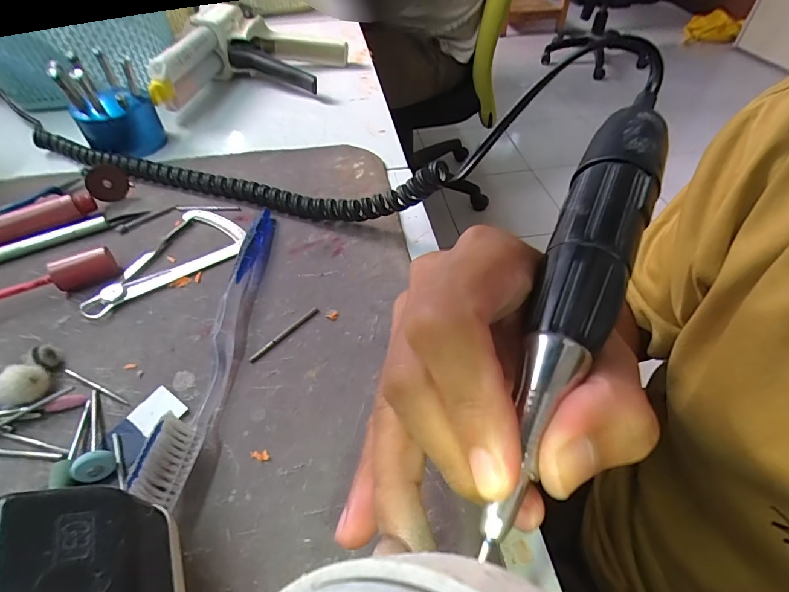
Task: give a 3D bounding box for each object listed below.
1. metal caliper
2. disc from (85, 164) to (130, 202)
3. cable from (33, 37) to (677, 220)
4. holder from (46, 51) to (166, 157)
[{"bbox_3d":[-0.131,-0.020,0.255,0.053,0.005,0.095,15,50,14],"label":"metal caliper"},{"bbox_3d":[-0.201,-0.079,0.297,0.025,0.026,0.004,-1,33,-33],"label":"disc"},{"bbox_3d":[-0.080,-0.088,0.284,0.432,0.081,0.047,3,46,24],"label":"cable"},{"bbox_3d":[-0.225,-0.153,0.339,0.050,0.062,0.051,3,48,3],"label":"holder"}]

